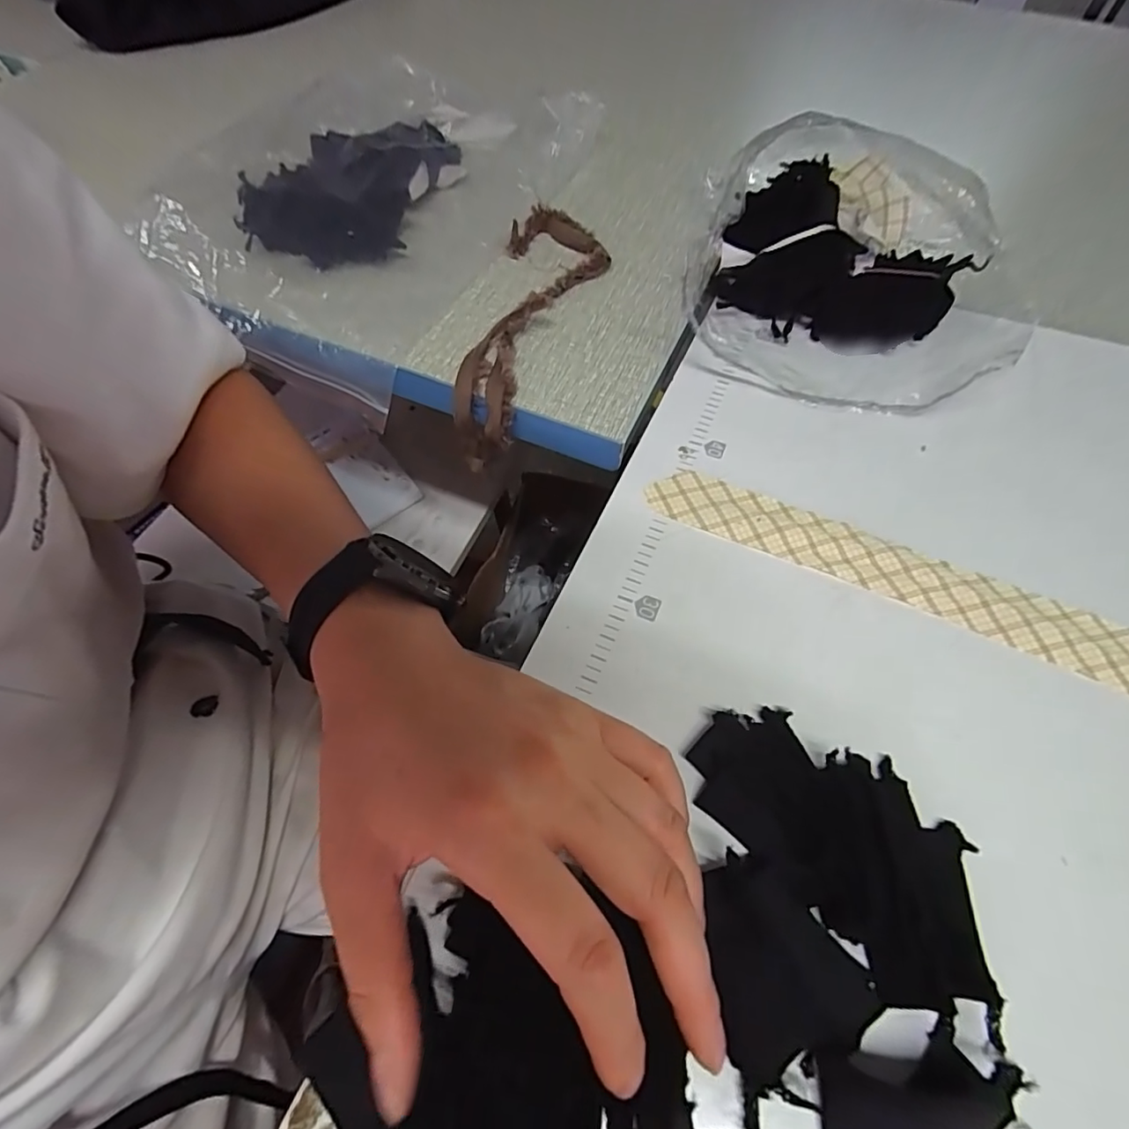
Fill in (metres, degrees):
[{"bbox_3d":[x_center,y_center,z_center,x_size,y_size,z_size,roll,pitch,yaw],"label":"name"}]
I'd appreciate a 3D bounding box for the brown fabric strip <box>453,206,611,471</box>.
[{"bbox_3d":[-0.019,-0.145,0.345,0.063,0.055,0.182,11,60,8],"label":"brown fabric strip"}]

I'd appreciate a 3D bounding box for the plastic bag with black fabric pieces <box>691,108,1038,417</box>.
[{"bbox_3d":[0.165,-0.184,0.317,0.163,0.062,0.197,16,61,11],"label":"plastic bag with black fabric pieces"}]

